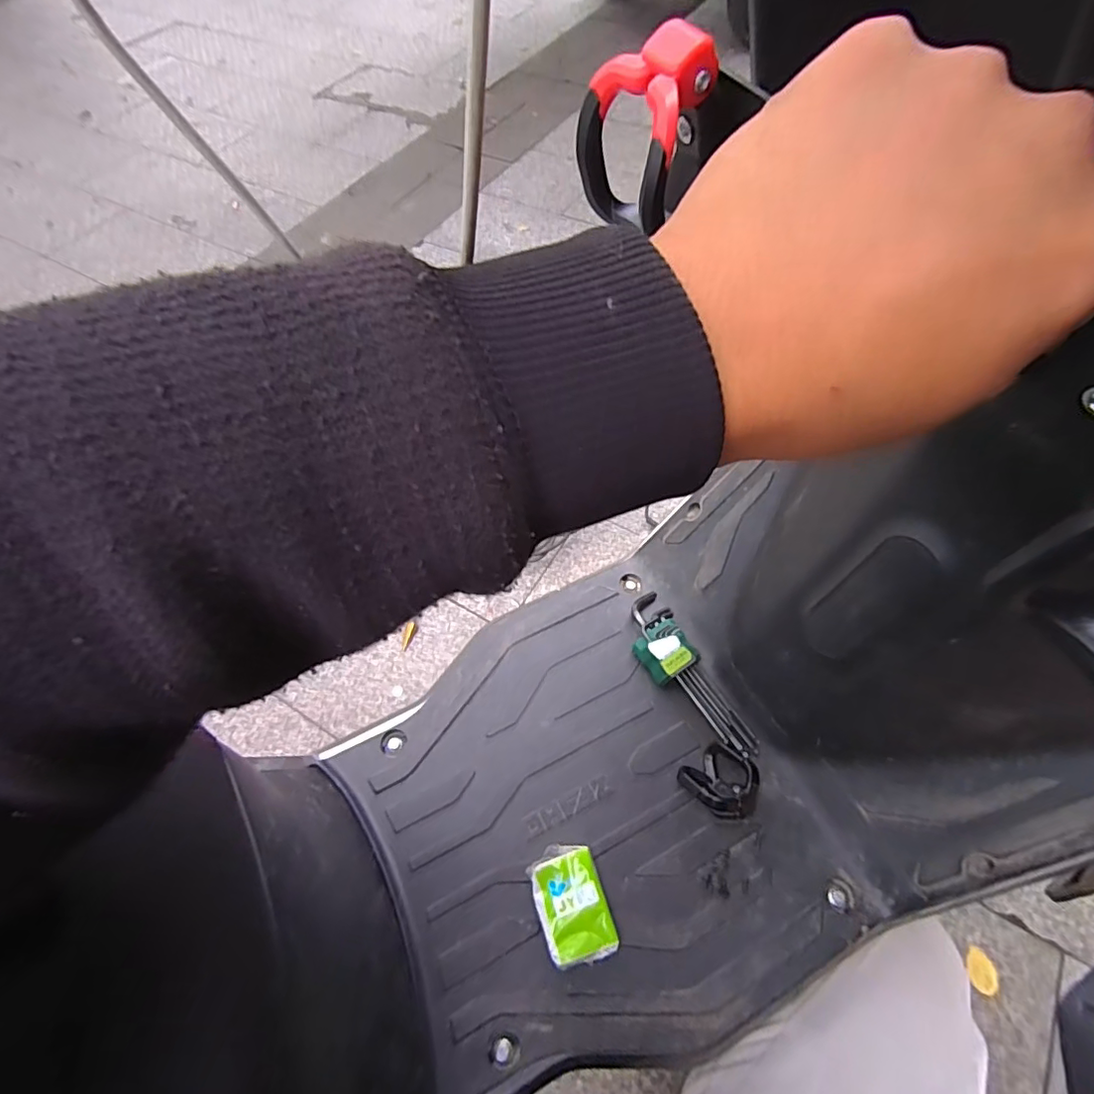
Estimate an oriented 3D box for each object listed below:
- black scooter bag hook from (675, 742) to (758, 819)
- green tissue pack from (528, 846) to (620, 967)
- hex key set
[{"bbox_3d":[0.162,0.219,0.512,0.060,0.046,0.061,-1,60,1],"label":"black scooter bag hook"},{"bbox_3d":[0.021,0.303,0.471,0.057,0.026,0.085,-17,61,-8],"label":"green tissue pack"},{"bbox_3d":[0.141,0.131,0.574,0.062,0.029,0.190,-23,62,-11],"label":"hex key set"}]

